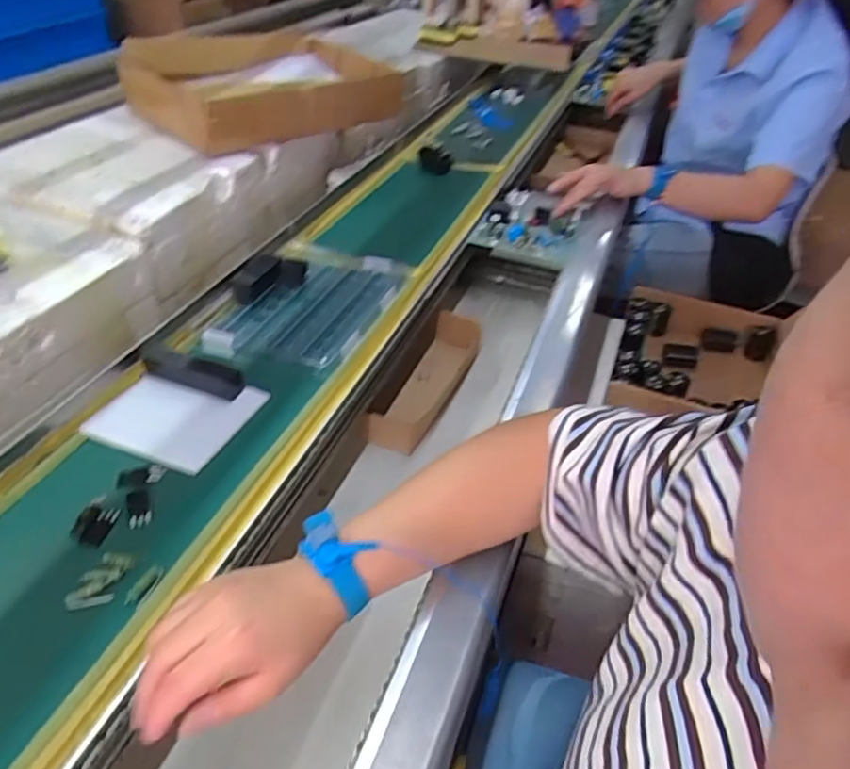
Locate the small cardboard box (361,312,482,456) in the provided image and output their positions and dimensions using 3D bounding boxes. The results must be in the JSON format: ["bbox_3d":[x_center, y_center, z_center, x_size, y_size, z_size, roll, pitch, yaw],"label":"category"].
[{"bbox_3d":[0.008,-0.008,0.784,0.064,0.044,0.243,17,42,16],"label":"small cardboard box"}]

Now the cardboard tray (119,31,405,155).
[{"bbox_3d":[-0.252,-0.466,1.024,0.391,0.114,0.215,-10,42,-16],"label":"cardboard tray"}]

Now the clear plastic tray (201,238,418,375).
[{"bbox_3d":[-0.124,-0.093,0.714,0.158,0.017,0.229,17,42,16],"label":"clear plastic tray"}]

